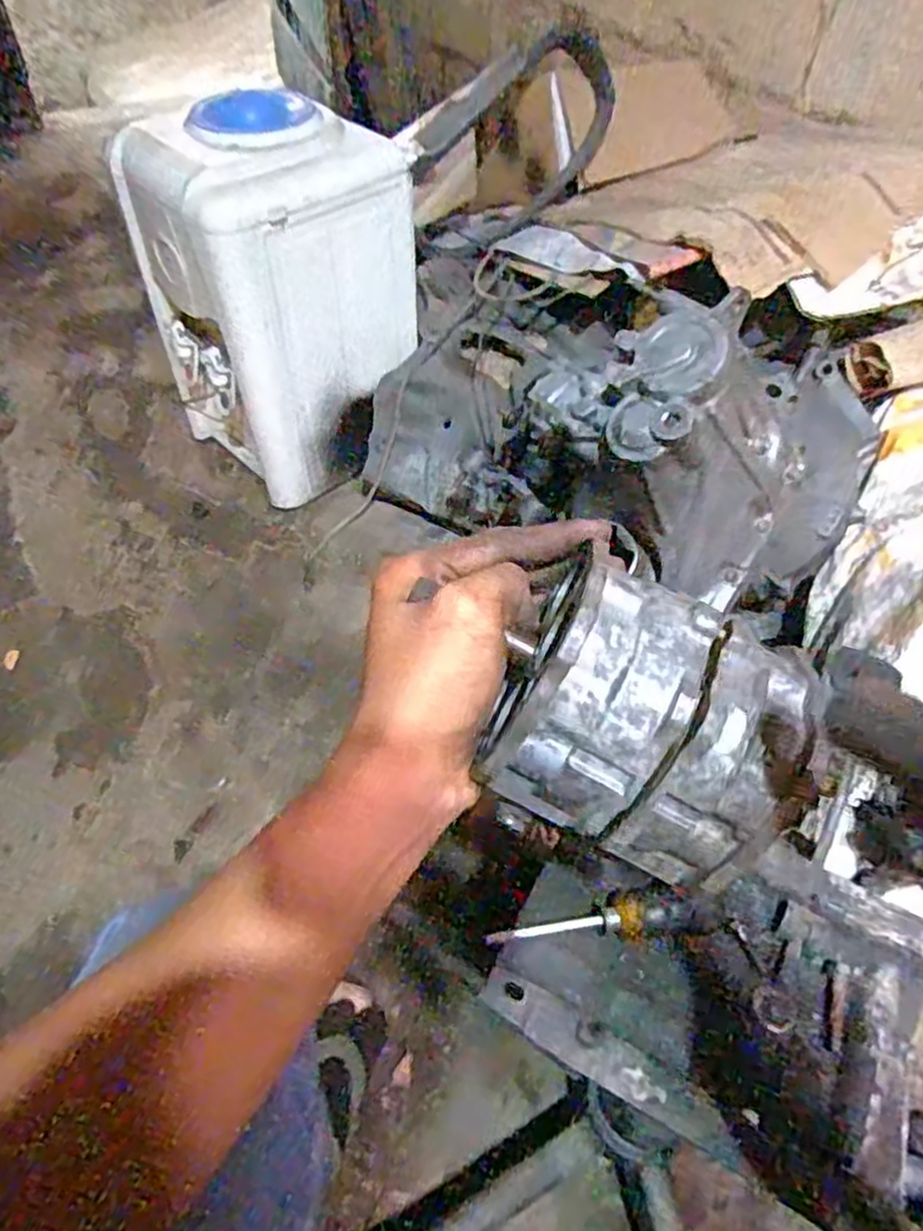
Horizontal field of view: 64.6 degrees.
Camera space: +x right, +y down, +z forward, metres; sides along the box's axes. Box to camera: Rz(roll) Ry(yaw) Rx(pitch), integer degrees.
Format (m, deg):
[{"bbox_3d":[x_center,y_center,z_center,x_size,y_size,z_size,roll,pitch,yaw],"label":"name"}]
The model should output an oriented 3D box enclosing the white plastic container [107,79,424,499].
[{"bbox_3d":[-0.264,-0.469,1.142,0.328,0.499,0.291,-35,60,-25],"label":"white plastic container"}]

